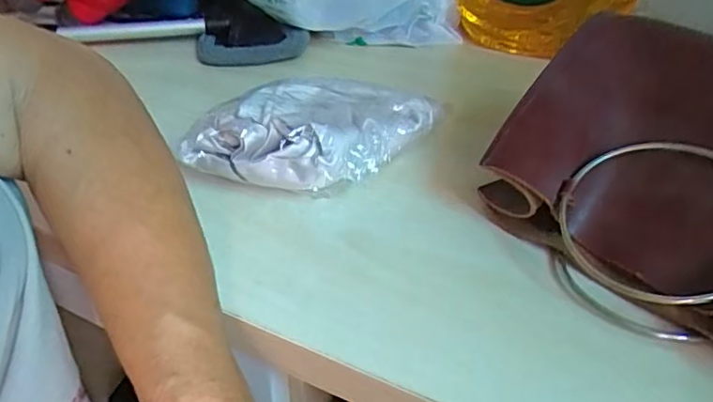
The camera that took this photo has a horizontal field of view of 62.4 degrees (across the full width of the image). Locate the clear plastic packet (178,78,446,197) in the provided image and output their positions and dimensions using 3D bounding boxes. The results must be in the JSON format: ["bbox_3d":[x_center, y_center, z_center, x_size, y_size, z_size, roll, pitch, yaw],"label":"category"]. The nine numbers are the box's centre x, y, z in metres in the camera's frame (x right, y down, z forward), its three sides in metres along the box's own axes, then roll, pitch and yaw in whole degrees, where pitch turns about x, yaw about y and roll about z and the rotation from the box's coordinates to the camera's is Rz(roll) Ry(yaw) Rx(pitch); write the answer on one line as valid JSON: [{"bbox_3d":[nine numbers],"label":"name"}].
[{"bbox_3d":[-0.024,-0.051,0.405,0.120,0.054,0.140,14,34,20],"label":"clear plastic packet"}]

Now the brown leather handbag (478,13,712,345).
[{"bbox_3d":[0.180,-0.009,0.306,0.138,0.106,0.207,-18,36,-27],"label":"brown leather handbag"}]

